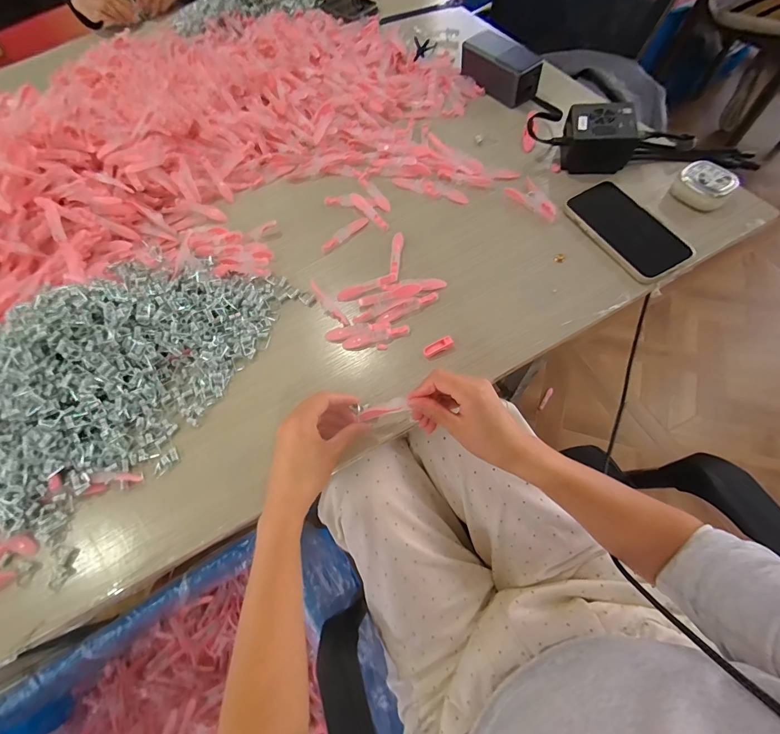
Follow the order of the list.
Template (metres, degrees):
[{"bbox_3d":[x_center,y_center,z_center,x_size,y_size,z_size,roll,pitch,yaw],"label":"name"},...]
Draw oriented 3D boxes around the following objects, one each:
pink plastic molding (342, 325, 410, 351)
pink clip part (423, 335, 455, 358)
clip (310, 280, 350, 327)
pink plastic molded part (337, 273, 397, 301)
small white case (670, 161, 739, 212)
[{"bbox_3d":[-0.017,-0.036,0.426,0.078,0.013,0.016,-15,65,1],"label":"pink plastic molding"},{"bbox_3d":[0.055,-0.023,0.407,0.036,0.008,0.013,-25,66,-4],"label":"pink clip part"},{"bbox_3d":[-0.078,-0.079,0.455,0.018,0.012,0.079,-34,67,-8],"label":"clip"},{"bbox_3d":[-0.029,-0.100,0.454,0.078,0.008,0.013,-19,70,11],"label":"pink plastic molded part"},{"bbox_3d":[0.381,-0.220,0.440,0.038,0.031,0.060,-41,69,-10],"label":"small white case"}]

